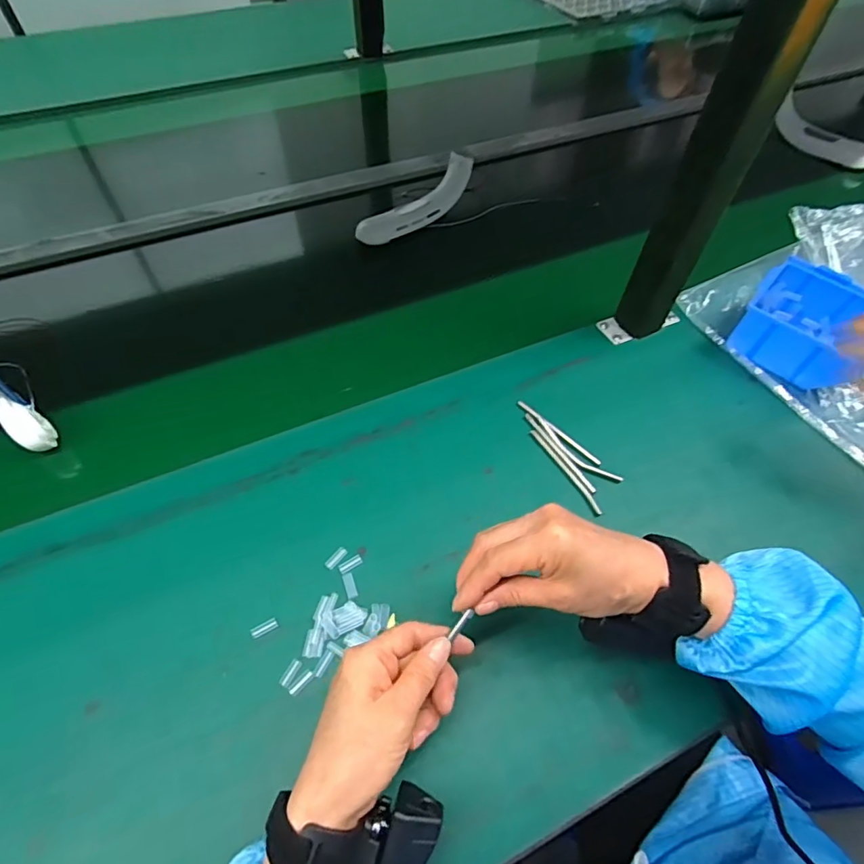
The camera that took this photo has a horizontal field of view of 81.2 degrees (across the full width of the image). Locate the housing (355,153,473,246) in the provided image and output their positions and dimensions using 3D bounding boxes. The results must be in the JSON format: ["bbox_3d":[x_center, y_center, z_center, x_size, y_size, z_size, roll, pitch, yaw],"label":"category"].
[{"bbox_3d":[-0.018,-0.325,0.720,0.042,0.054,0.205,39,63,21],"label":"housing"}]

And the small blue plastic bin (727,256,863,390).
[{"bbox_3d":[0.431,-0.128,0.594,0.111,0.065,0.128,35,62,19],"label":"small blue plastic bin"}]

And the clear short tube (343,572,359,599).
[{"bbox_3d":[-0.069,0.130,0.428,0.009,0.004,0.022,-18,59,-13],"label":"clear short tube"}]

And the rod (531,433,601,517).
[{"bbox_3d":[0.132,0.037,0.496,0.007,0.004,0.106,-25,61,-17],"label":"rod"}]

